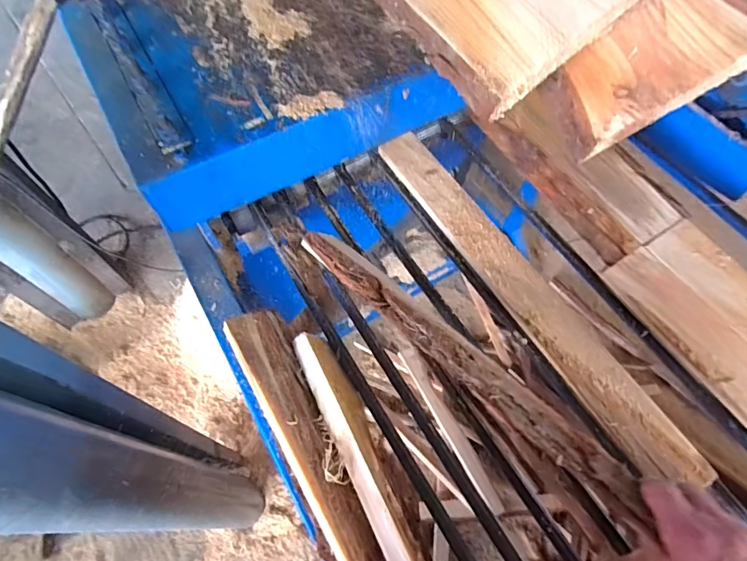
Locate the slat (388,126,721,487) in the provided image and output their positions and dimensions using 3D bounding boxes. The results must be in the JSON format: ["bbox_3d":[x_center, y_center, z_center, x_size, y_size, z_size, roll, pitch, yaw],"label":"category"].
[{"bbox_3d":[0.160,0.004,0.505,0.061,0.026,0.485,-29,65,-15],"label":"slat"}]

